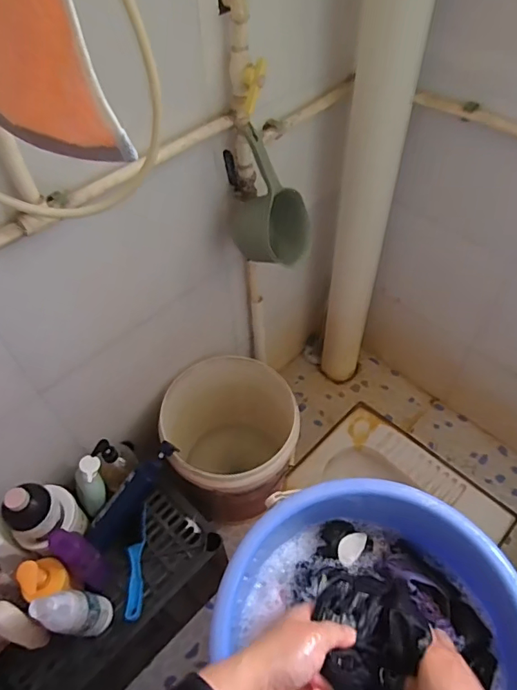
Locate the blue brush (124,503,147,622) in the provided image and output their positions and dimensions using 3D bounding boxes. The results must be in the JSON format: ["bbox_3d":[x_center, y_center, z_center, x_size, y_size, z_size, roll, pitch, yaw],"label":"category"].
[{"bbox_3d":[-0.250,0.439,1.000,0.035,0.024,0.215,-4,53,-1],"label":"blue brush"}]

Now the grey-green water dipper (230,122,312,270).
[{"bbox_3d":[0.025,-0.242,0.873,0.135,0.257,0.129,-2,53,1],"label":"grey-green water dipper"}]

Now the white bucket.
[{"bbox_3d":[-0.060,0.244,1.225,0.310,0.349,0.320,-1,53,2],"label":"white bucket"}]

